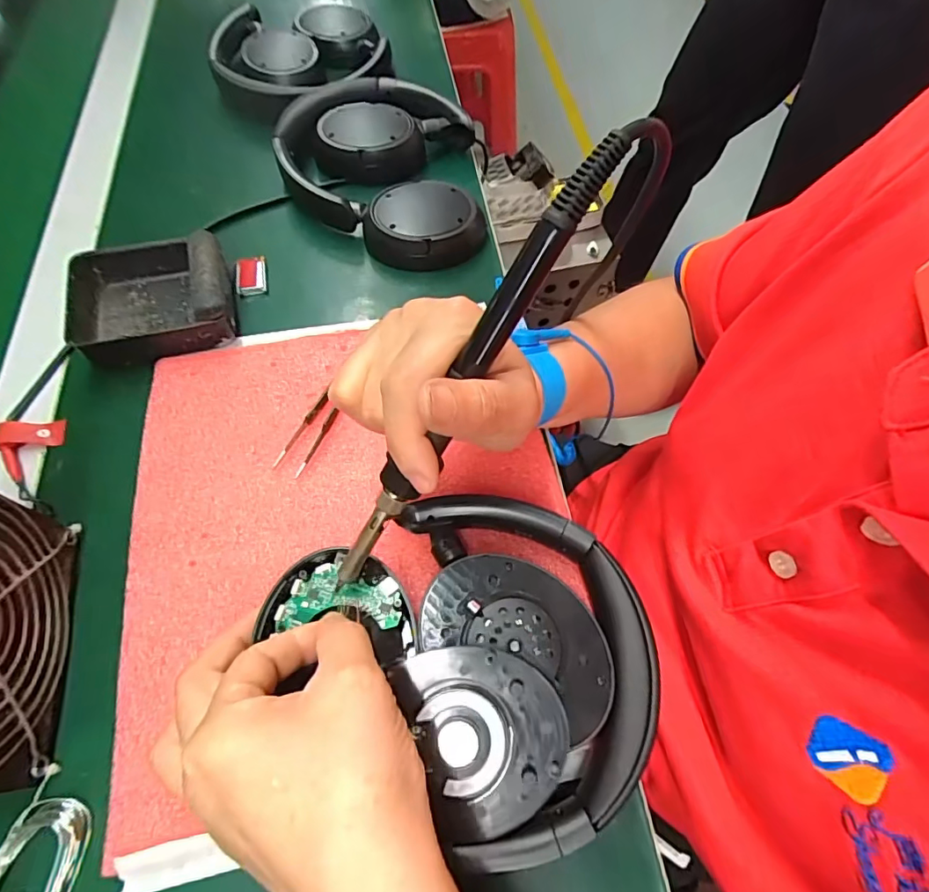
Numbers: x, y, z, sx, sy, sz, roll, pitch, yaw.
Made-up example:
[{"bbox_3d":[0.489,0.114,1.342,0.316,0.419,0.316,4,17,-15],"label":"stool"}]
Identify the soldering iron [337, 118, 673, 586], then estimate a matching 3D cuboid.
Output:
[{"bbox_3d":[0.005,-0.021,0.201,0.025,0.024,0.212,42,111,18],"label":"soldering iron"}]

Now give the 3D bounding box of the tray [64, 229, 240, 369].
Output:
[{"bbox_3d":[-0.206,-0.099,0.341,0.097,0.030,0.082,-17,65,-8],"label":"tray"}]

